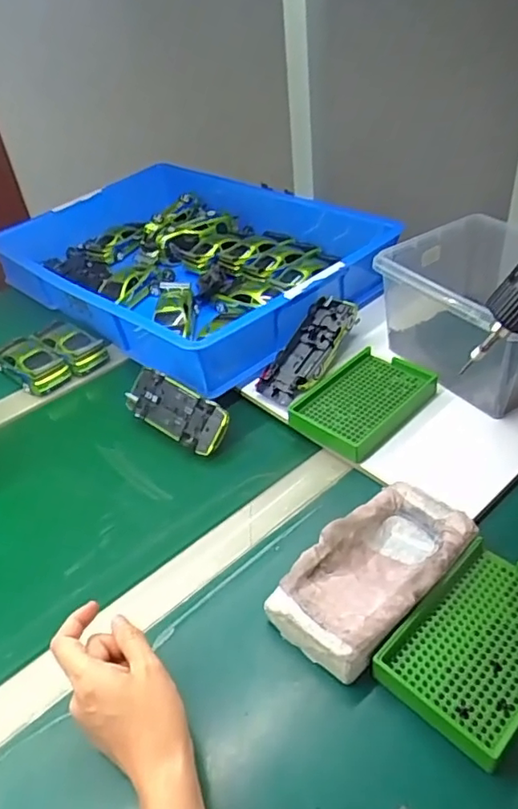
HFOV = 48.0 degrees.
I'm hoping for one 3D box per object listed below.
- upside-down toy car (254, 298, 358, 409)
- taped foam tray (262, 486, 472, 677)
[{"bbox_3d":[0.057,-0.062,0.645,0.055,0.034,0.150,24,67,33],"label":"upside-down toy car"},{"bbox_3d":[0.090,0.128,0.450,0.163,0.038,0.085,-34,46,-29],"label":"taped foam tray"}]

